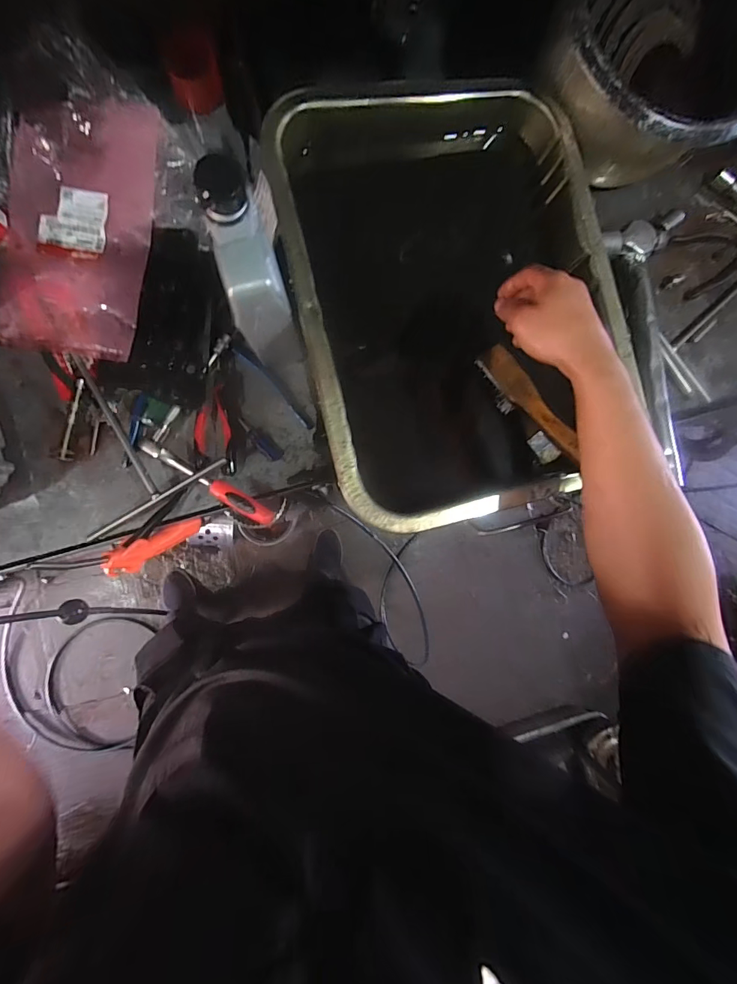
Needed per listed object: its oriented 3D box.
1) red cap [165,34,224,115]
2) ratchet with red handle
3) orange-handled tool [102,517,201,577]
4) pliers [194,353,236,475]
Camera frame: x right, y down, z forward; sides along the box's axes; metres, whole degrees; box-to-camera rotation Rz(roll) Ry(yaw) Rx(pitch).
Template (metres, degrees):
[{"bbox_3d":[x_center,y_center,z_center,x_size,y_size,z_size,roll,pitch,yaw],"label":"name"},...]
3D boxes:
[{"bbox_3d":[-0.228,-0.551,0.543,0.063,0.041,0.058,0,90,-9],"label":"red cap"},{"bbox_3d":[-0.205,-0.012,0.524,0.191,0.027,0.023,30,88,5],"label":"ratchet with red handle"},{"bbox_3d":[-0.268,0.068,0.524,0.024,0.141,0.035,-24,96,27],"label":"orange-handled tool"},{"bbox_3d":[-0.203,-0.105,0.537,0.049,0.027,0.161,-1,90,-9],"label":"pliers"}]

